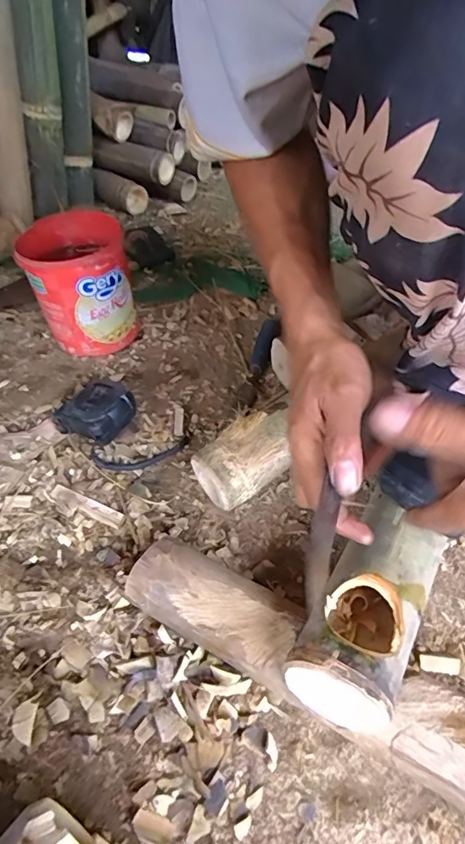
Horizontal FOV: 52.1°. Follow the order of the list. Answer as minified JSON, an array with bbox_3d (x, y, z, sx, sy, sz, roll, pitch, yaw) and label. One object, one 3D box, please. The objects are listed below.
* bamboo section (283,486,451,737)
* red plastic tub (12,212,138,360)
[{"bbox_3d":[0.110,0.151,0.372,0.073,0.076,0.155,28,50,25],"label":"bamboo section"},{"bbox_3d":[-0.215,-0.191,0.685,0.127,0.160,0.129,0,47,0],"label":"red plastic tub"}]

